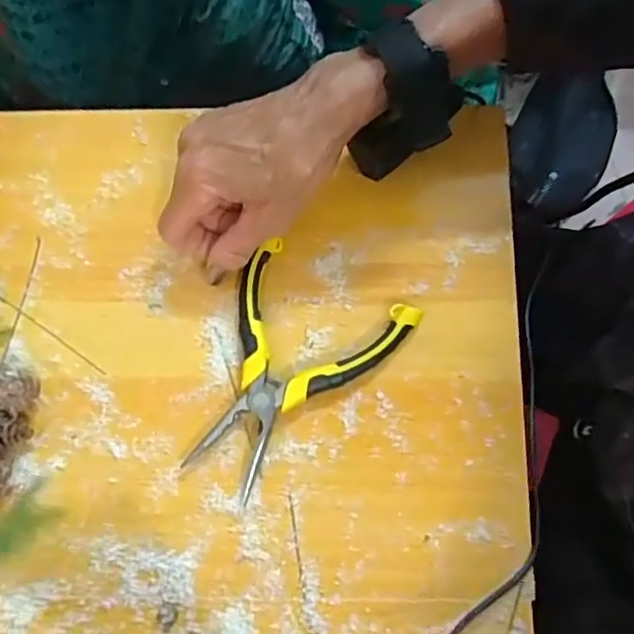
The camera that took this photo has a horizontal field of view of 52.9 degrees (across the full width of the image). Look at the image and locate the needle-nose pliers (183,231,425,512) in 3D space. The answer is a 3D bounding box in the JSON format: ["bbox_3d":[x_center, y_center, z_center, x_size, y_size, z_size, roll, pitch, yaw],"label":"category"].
[{"bbox_3d":[-0.017,0.034,0.369,0.099,0.015,0.137,28,80,7],"label":"needle-nose pliers"}]

